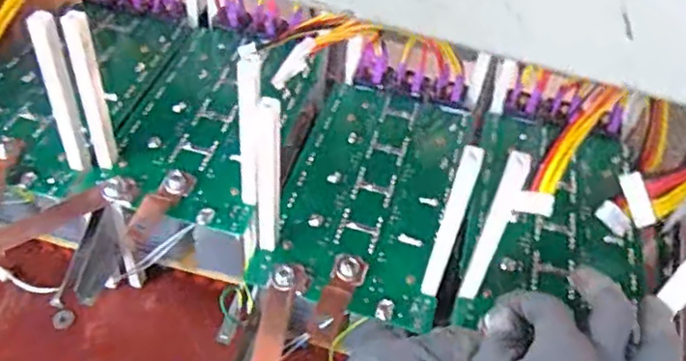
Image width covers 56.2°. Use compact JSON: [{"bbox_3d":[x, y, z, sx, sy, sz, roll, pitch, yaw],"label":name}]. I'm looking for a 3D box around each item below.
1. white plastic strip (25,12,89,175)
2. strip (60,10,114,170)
[{"bbox_3d":[-0.196,-0.057,0.450,0.020,0.129,0.018,-18,52,-21],"label":"white plastic strip"},{"bbox_3d":[-0.175,-0.059,0.451,0.018,0.127,0.021,-14,50,-18],"label":"strip"}]

